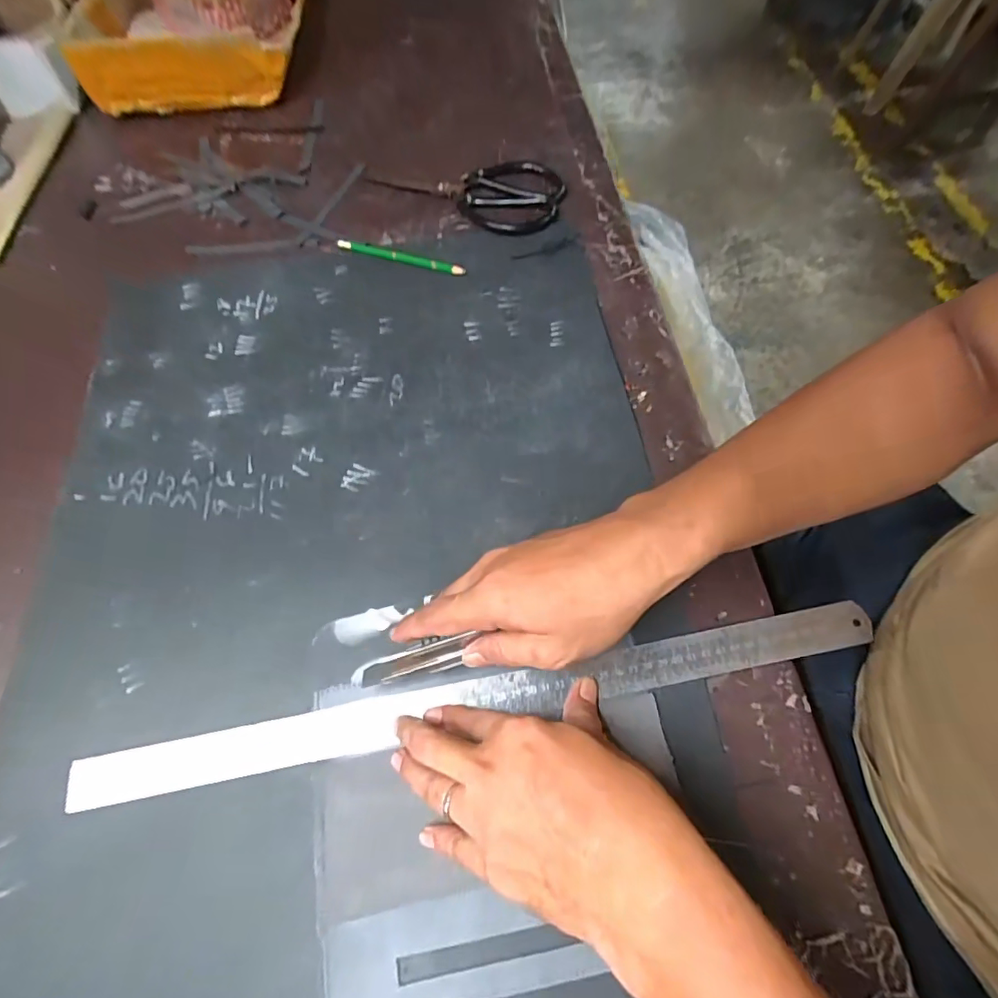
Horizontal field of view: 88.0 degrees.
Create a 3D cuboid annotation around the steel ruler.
[{"bbox_3d":[-0.012,0.134,0.339,0.521,0.005,0.030,-11,72,-2],"label":"steel ruler"}]

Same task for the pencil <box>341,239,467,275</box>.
[{"bbox_3d":[-0.101,-0.243,0.519,0.139,0.009,0.014,19,67,12],"label":"pencil"}]

